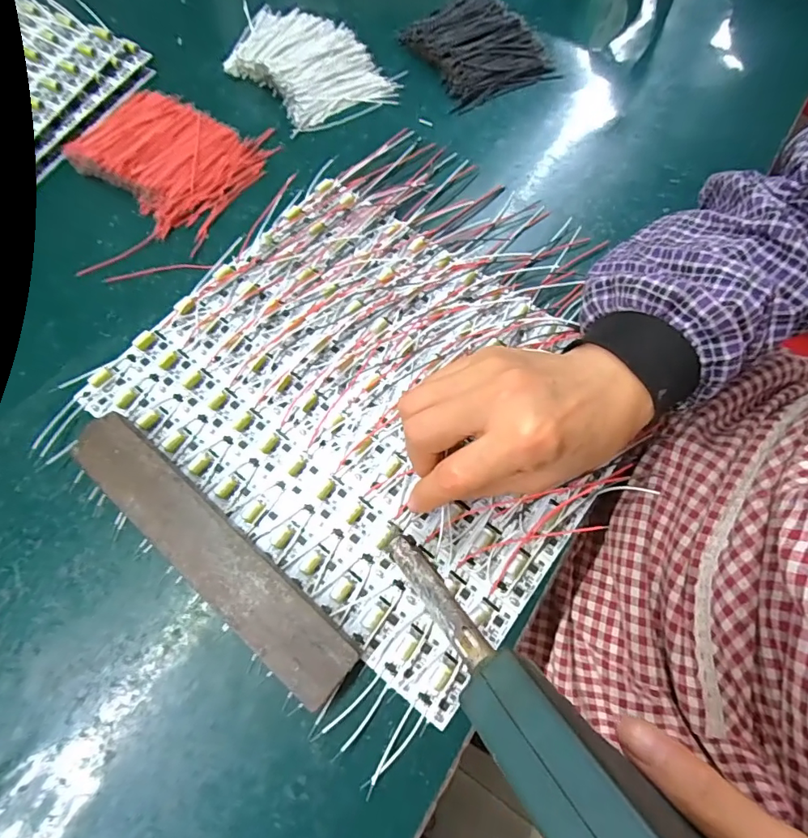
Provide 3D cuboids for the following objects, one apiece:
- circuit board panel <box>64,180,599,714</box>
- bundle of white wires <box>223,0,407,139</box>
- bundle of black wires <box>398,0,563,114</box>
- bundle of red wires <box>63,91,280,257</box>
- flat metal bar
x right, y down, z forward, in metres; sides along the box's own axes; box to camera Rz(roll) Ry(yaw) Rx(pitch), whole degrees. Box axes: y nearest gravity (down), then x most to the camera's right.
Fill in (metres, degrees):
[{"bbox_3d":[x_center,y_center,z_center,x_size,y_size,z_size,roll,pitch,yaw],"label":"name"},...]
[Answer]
[{"bbox_3d":[-0.020,-0.020,0.307,0.288,0.011,0.236,36,72,13],"label":"circuit board panel"},{"bbox_3d":[-0.091,-0.316,0.421,0.102,0.016,0.161,-37,73,-14],"label":"bundle of white wires"},{"bbox_3d":[0.066,-0.333,0.430,0.102,0.020,0.112,-25,70,-10],"label":"bundle of black wires"},{"bbox_3d":[-0.191,-0.204,0.374,0.141,0.017,0.114,24,70,9],"label":"bundle of red wires"},{"bbox_3d":[-0.107,0.068,0.259,0.196,0.005,0.036,39,77,13],"label":"flat metal bar"}]

